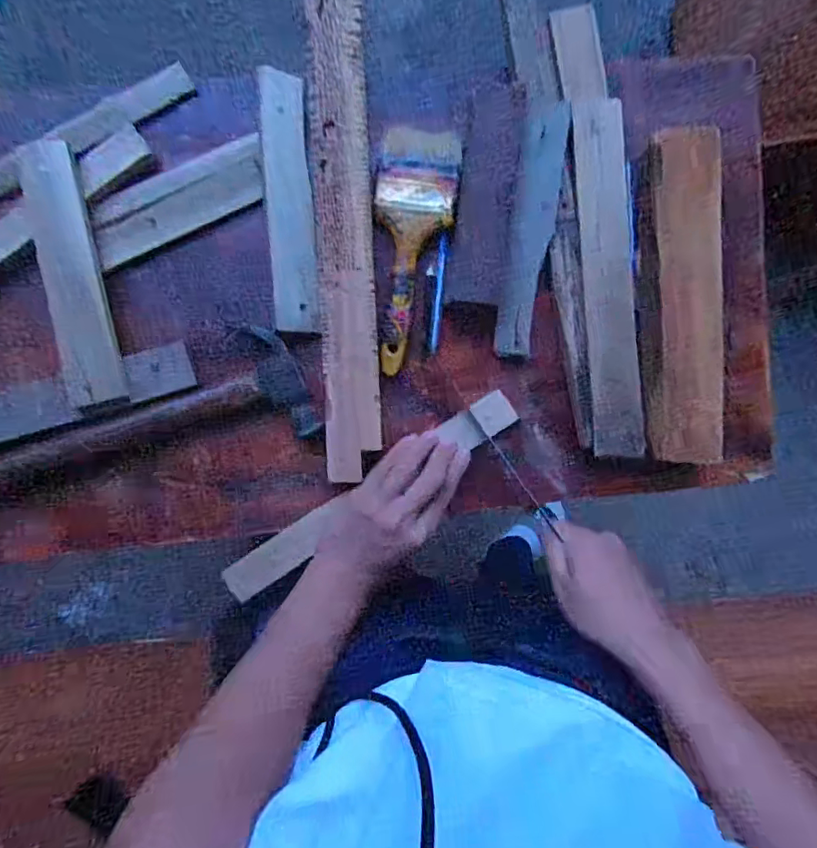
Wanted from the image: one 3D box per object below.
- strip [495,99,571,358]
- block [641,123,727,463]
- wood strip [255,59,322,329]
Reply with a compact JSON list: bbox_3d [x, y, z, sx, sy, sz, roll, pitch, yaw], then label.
[{"bbox_3d":[0.105,-0.162,0.460,0.035,0.005,0.208,7,94,-4],"label":"strip"},{"bbox_3d":[0.233,-0.105,0.458,0.060,0.022,0.270,-3,94,-3],"label":"block"},{"bbox_3d":[-0.098,-0.180,0.448,0.038,0.006,0.204,-5,96,-20],"label":"wood strip"}]

